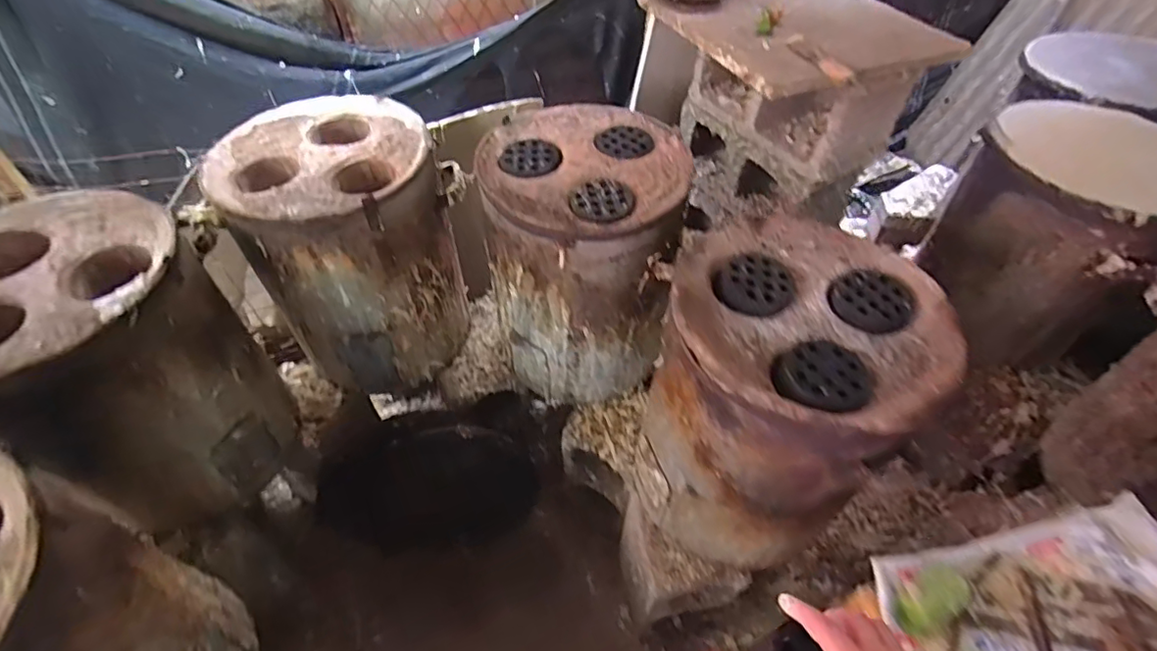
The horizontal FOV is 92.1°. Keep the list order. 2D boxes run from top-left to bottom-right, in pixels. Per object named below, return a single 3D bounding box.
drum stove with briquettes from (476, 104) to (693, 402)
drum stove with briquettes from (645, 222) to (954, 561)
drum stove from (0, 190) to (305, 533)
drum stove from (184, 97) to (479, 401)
[{"bbox_3d":[0.006,-0.130,1.110,0.349,0.449,0.357,-5,50,-6],"label":"drum stove with briquettes"},{"bbox_3d":[0.302,0.124,0.885,0.358,0.429,0.356,16,51,12],"label":"drum stove with briquettes"},{"bbox_3d":[-0.743,0.086,0.933,0.379,0.474,0.353,1,49,-1],"label":"drum stove"},{"bbox_3d":[-0.437,-0.145,1.122,0.376,0.456,0.355,13,50,9],"label":"drum stove"}]

